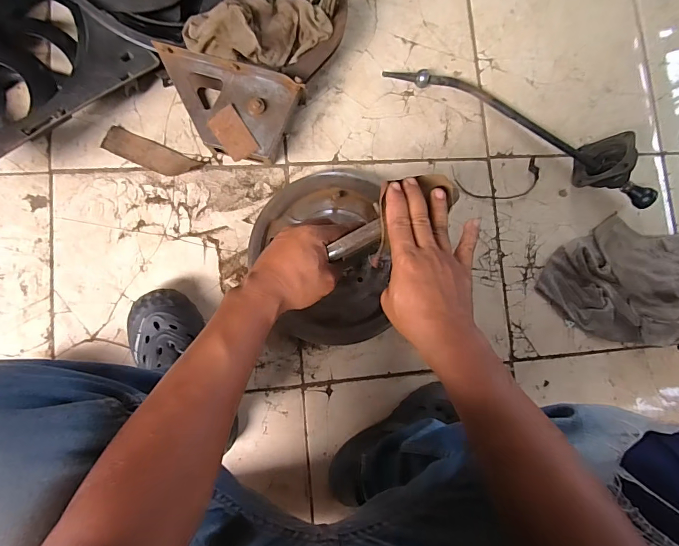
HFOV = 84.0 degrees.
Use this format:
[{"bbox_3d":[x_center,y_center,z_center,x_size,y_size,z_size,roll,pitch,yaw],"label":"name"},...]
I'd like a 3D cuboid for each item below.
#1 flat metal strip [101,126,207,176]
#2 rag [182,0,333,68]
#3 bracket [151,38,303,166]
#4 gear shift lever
[{"bbox_3d":[-0.335,-0.212,0.678,0.161,0.006,0.048,23,83,-9],"label":"flat metal strip"},{"bbox_3d":[-0.132,-0.411,0.627,0.234,0.062,0.107,-20,93,-21],"label":"rag"},{"bbox_3d":[-0.195,-0.286,0.671,0.234,0.091,0.153,10,97,-9],"label":"bracket"},{"bbox_3d":[0.374,-0.292,0.731,0.591,0.095,0.111,23,83,-5],"label":"gear shift lever"}]

